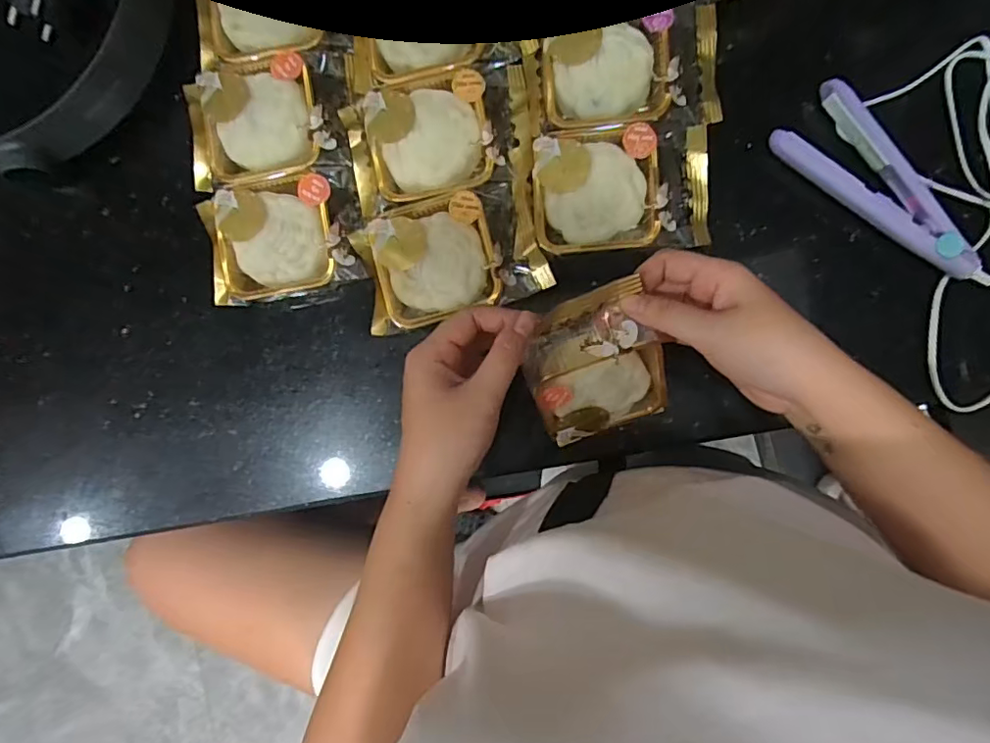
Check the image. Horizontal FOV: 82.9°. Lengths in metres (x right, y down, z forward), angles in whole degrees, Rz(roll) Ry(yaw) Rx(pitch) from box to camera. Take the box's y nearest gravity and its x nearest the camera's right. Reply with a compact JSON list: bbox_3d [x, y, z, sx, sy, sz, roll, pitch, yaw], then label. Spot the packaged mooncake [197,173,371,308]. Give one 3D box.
[{"bbox_3d":[-0.168,-0.104,0.445,0.120,0.035,0.087,-12,89,6],"label":"packaged mooncake"}]

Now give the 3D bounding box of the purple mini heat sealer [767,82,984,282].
[{"bbox_3d":[0.282,-0.133,0.406,0.056,0.020,0.163,-45,86,5],"label":"purple mini heat sealer"}]

